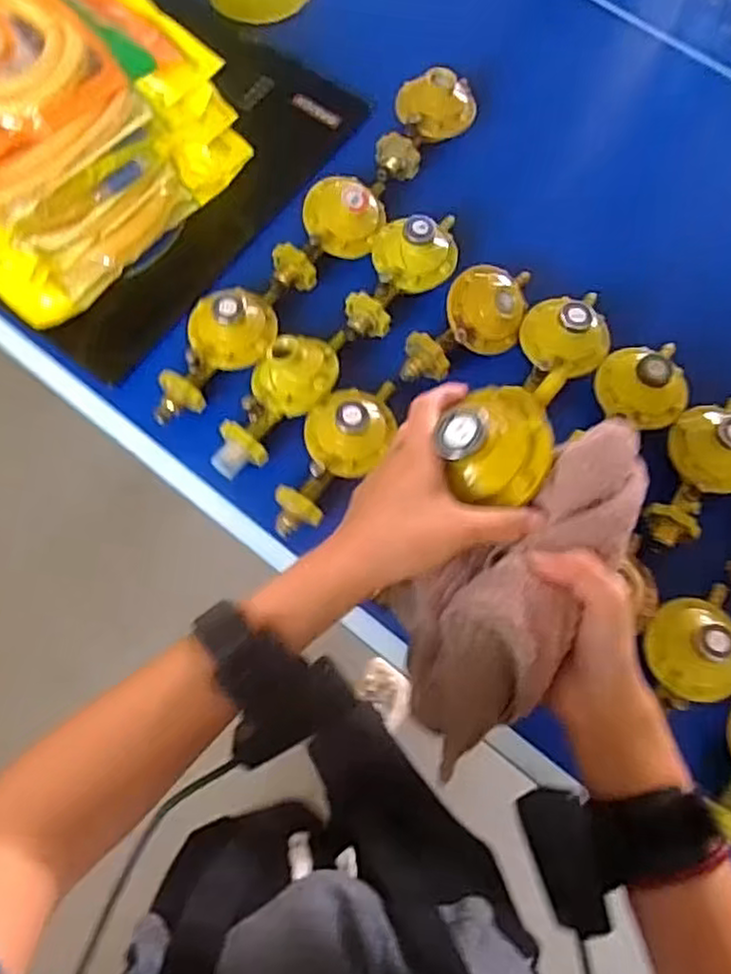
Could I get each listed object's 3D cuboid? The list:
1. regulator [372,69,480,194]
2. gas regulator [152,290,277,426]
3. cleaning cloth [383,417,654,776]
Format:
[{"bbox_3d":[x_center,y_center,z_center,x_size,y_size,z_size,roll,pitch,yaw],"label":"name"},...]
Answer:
[{"bbox_3d":[0.060,-0.369,0.738,0.080,0.049,0.139,20,74,6],"label":"regulator"},{"bbox_3d":[-0.147,-0.134,0.661,0.154,0.049,0.072,-41,77,-11],"label":"gas regulator"},{"bbox_3d":[0.084,0.053,0.400,0.100,0.057,0.210,35,89,10],"label":"cleaning cloth"}]

